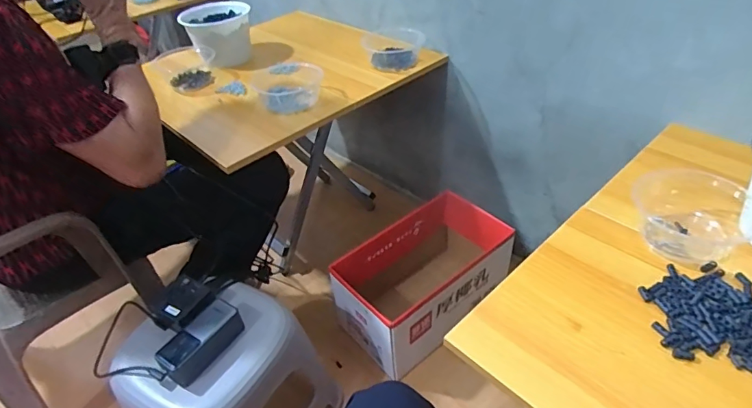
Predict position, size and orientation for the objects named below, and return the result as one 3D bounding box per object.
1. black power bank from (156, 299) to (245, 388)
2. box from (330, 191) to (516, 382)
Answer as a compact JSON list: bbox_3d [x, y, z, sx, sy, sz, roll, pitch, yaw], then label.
[{"bbox_3d":[-0.277,0.219,0.737,0.061,0.048,0.133,19,45,26],"label":"black power bank"},{"bbox_3d":[0.114,0.187,1.089,0.383,0.226,0.227,-31,46,-28],"label":"box"}]

